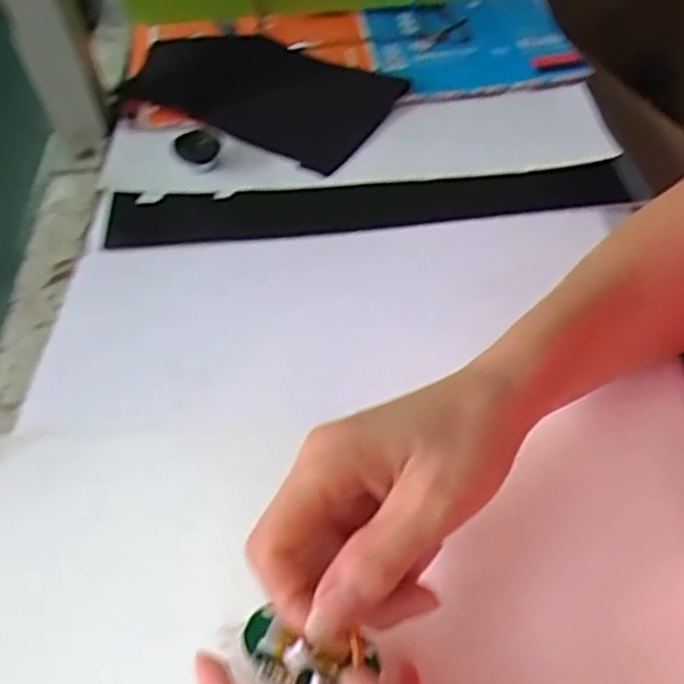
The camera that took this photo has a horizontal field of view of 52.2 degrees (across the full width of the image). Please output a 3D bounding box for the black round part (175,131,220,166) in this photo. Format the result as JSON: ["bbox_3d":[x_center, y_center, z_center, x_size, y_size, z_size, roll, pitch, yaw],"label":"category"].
[{"bbox_3d":[-0.107,-0.143,0.516,0.030,0.012,0.038,-11,51,-3],"label":"black round part"}]

